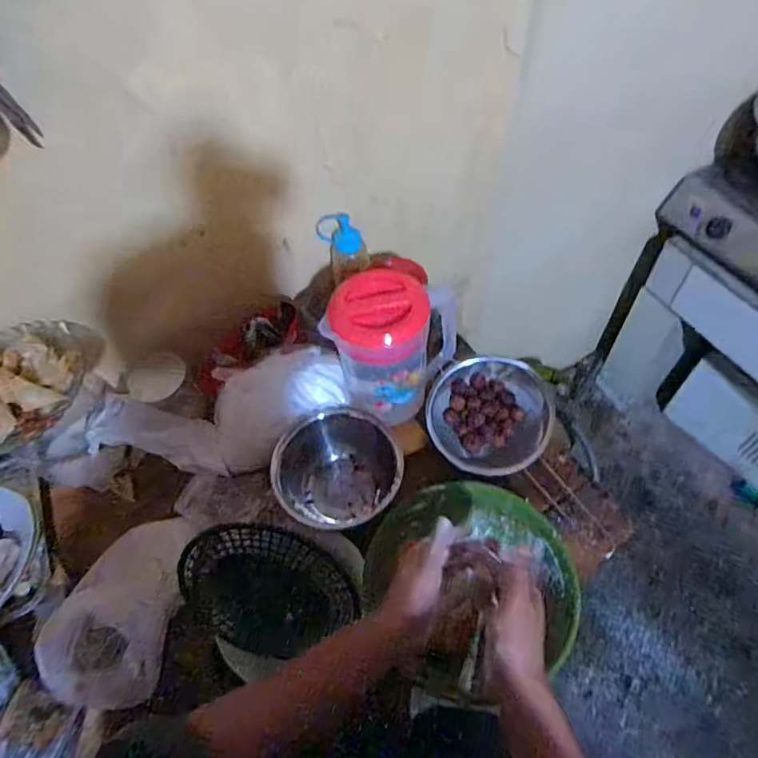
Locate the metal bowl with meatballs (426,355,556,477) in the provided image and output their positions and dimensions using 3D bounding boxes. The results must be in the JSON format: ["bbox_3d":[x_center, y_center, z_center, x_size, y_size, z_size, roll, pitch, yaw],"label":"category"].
[{"bbox_3d":[0.156,0.054,0.757,0.168,0.054,0.181,-2,55,3],"label":"metal bowl with meatballs"}]

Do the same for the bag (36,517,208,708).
[{"bbox_3d":[-0.318,0.283,0.677,0.085,0.128,0.224,9,56,10],"label":"bag"}]

